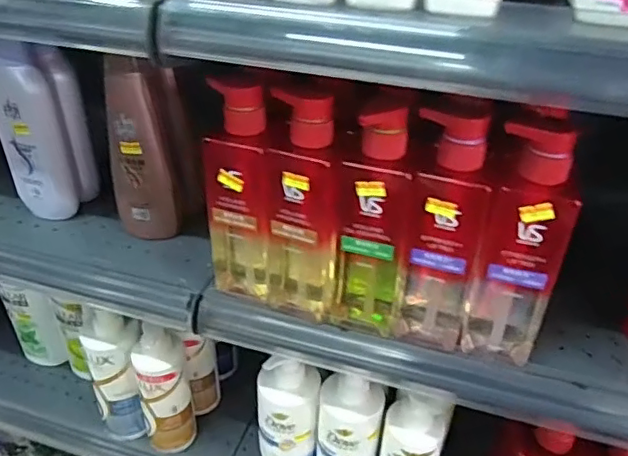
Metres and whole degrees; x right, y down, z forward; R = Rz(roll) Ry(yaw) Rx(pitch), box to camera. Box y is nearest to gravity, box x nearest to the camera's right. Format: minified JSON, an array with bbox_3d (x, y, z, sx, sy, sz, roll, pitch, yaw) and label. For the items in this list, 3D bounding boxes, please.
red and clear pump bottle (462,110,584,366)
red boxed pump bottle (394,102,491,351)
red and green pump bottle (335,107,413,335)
[{"bbox_3d":[0.166,0.024,0.452,0.061,0.226,0.051,19,41,23],"label":"red and clear pump bottle"},{"bbox_3d":[0.111,0.010,0.470,0.061,0.217,0.044,15,39,18],"label":"red boxed pump bottle"},{"bbox_3d":[0.054,0.003,0.487,0.061,0.215,0.044,8,37,10],"label":"red and green pump bottle"}]

